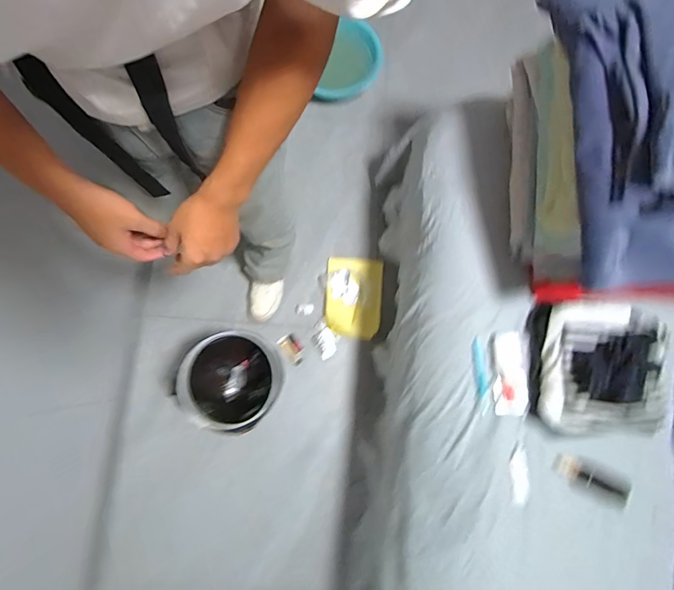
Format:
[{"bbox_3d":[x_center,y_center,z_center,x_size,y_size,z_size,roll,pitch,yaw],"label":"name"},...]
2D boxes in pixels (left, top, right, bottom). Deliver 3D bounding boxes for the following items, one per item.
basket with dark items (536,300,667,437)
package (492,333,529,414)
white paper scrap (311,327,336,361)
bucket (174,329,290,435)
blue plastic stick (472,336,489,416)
[{"bbox_3d":[0.514,0.138,0.730,0.239,0.100,0.244,0,79,-1],"label":"basket with dark items"},{"bbox_3d":[0.349,0.160,0.773,0.062,0.004,0.163,-4,83,15],"label":"package"},{"bbox_3d":[-0.036,0.159,1.250,0.067,0.014,0.089,-27,81,-6],"label":"white paper scrap"},{"bbox_3d":[-0.280,0.250,1.080,0.244,0.286,0.228,0,79,-1],"label":"bucket"},{"bbox_3d":[0.298,0.166,0.790,0.020,0.008,0.154,-4,79,-2],"label":"blue plastic stick"}]

